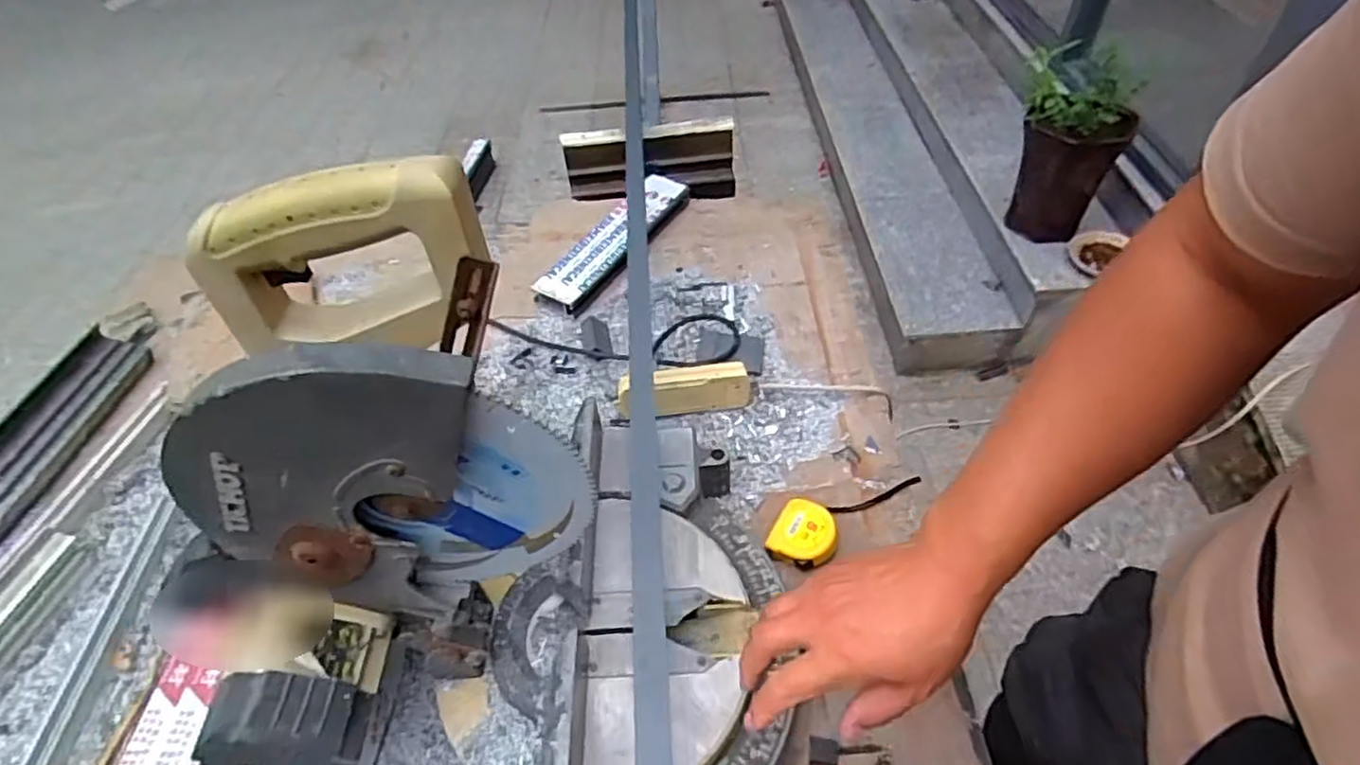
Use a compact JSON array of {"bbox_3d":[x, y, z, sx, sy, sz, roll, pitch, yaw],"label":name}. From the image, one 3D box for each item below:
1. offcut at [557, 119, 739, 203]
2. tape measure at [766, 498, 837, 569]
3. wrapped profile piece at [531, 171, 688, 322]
[{"bbox_3d":[-0.052,-0.396,1.276,0.307,0.114,0.096,-5,48,-2],"label":"offcut"},{"bbox_3d":[0.135,0.164,0.764,0.066,0.039,0.068,16,52,16],"label":"tape measure"},{"bbox_3d":[-0.098,-0.236,1.121,0.087,0.038,0.337,23,54,21],"label":"wrapped profile piece"}]

